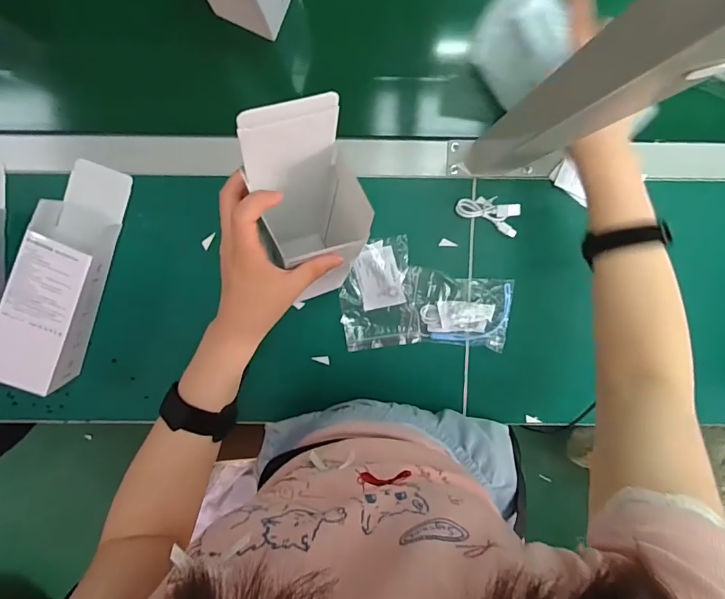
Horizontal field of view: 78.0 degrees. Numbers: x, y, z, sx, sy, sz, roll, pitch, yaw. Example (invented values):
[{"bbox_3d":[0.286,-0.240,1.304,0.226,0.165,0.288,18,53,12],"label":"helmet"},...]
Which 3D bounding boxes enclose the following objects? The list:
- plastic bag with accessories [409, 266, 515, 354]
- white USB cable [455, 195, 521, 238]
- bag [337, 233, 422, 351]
[{"bbox_3d":[0.116,0.013,0.532,0.117,0.012,0.085,5,99,-1],"label":"plastic bag with accessories"},{"bbox_3d":[0.147,-0.102,0.520,0.074,0.008,0.036,20,98,-3],"label":"white USB cable"},{"bbox_3d":[0.017,-0.005,0.531,0.088,0.012,0.126,-9,99,1],"label":"bag"}]

